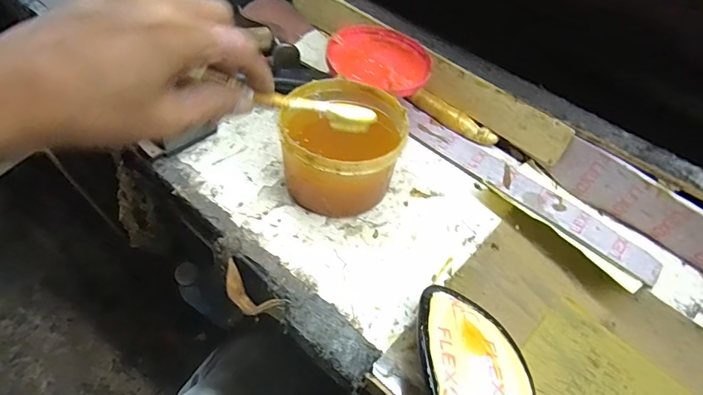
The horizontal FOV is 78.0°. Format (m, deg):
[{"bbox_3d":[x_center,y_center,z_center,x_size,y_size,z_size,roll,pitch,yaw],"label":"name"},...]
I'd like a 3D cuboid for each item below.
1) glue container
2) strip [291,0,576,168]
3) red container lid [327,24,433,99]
[{"bbox_3d":[-0.008,-0.048,0.436,0.115,0.082,0.119,8,51,3],"label":"glue container"},{"bbox_3d":[0.071,-0.162,0.542,0.020,0.068,0.415,-36,62,-28],"label":"strip"},{"bbox_3d":[0.032,-0.156,0.487,0.113,0.014,0.115,1,52,-1],"label":"red container lid"}]

